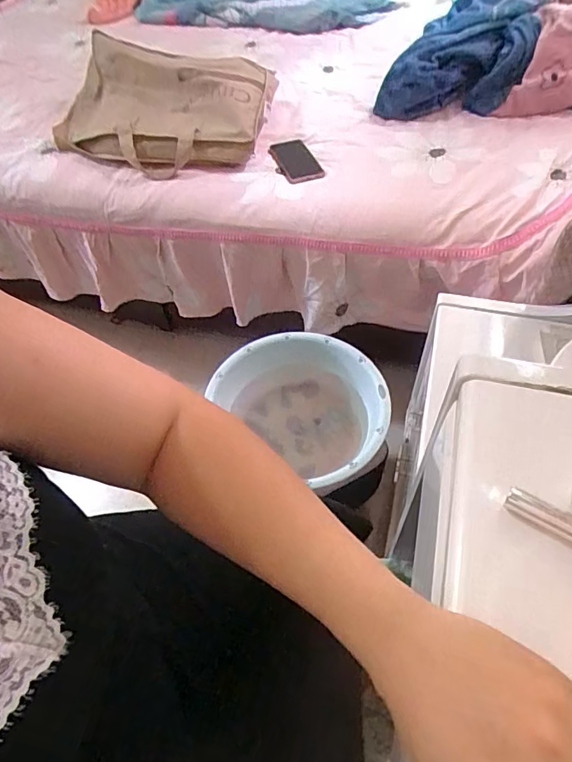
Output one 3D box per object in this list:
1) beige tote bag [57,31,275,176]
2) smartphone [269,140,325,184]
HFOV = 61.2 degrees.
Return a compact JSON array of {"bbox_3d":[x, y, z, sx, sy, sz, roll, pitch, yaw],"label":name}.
[{"bbox_3d":[-0.272,-0.602,1.056,0.467,0.122,0.329,5,55,8],"label":"beige tote bag"},{"bbox_3d":[0.021,-0.472,1.042,0.087,0.017,0.155,-16,55,-7],"label":"smartphone"}]

